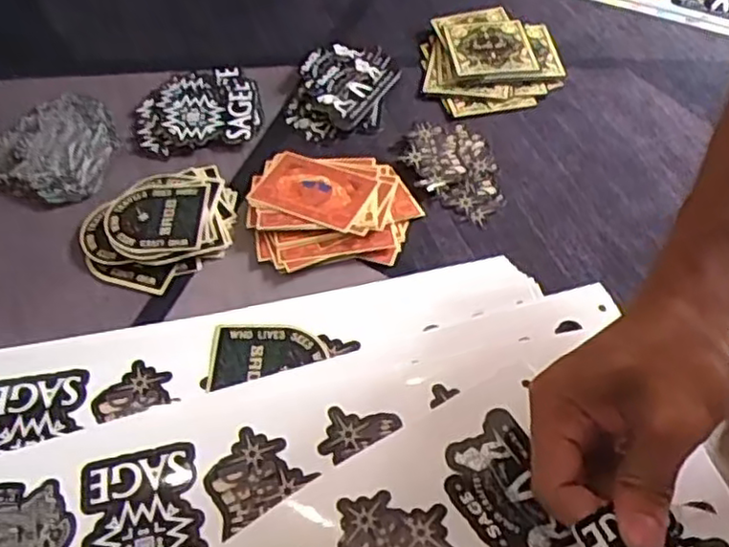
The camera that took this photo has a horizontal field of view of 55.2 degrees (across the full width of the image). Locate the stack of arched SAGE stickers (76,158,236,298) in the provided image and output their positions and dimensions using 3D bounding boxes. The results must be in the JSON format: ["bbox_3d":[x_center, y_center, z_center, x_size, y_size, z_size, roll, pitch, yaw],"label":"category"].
[{"bbox_3d":[-0.138,-0.035,0.480,0.107,0.010,0.085,-34,60,-21],"label":"stack of arched SAGE stickers"}]

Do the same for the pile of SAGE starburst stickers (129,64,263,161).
[{"bbox_3d":[-0.134,-0.130,0.549,0.100,0.008,0.085,-13,55,-7],"label":"pile of SAGE starburst stickers"}]

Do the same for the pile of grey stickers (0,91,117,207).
[{"bbox_3d":[-0.235,-0.101,0.526,0.097,0.013,0.111,10,55,9],"label":"pile of grey stickers"}]

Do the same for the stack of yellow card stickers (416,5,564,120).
[{"bbox_3d":[0.104,-0.180,0.576,0.110,0.012,0.112,-8,54,-4],"label":"stack of yellow card stickers"}]

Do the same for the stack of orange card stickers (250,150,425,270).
[{"bbox_3d":[-0.023,-0.048,0.484,0.112,0.009,0.095,-5,54,-1],"label":"stack of orange card stickers"}]

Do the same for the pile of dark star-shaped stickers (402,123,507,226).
[{"bbox_3d":[0.065,-0.076,0.505,0.061,0.006,0.094,-13,55,-7],"label":"pile of dark star-shaped stickers"}]

